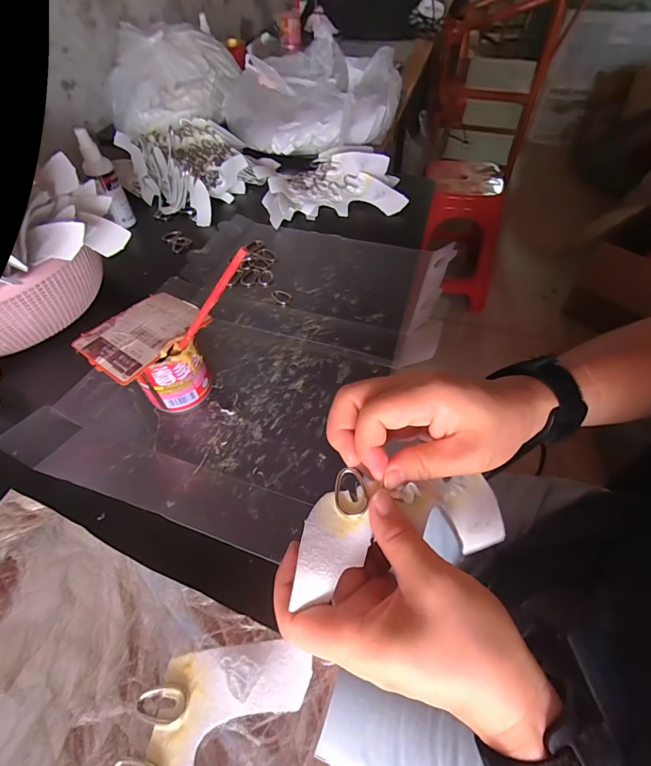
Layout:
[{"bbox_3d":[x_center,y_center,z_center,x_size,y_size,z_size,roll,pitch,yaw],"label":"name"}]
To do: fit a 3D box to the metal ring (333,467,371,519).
[{"bbox_3d":[0.015,0.062,0.220,0.020,0.004,0.028,0,52,3],"label":"metal ring"}]

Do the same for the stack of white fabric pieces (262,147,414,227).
[{"bbox_3d":[0.009,-0.324,0.617,0.219,0.050,0.170,-11,52,-6],"label":"stack of white fabric pieces"}]

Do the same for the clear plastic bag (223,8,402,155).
[{"bbox_3d":[-0.023,-0.538,0.718,0.302,0.095,0.259,13,54,13],"label":"clear plastic bag"}]

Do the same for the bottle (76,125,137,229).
[{"bbox_3d":[-0.314,-0.288,0.550,0.027,0.122,0.034,37,62,27],"label":"bottle"}]

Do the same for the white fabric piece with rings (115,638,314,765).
[{"bbox_3d":[-0.094,0.240,0.207,0.078,0.009,0.208,23,57,19],"label":"white fabric piece with rings"}]

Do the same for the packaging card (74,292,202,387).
[{"bbox_3d":[-0.167,-0.048,0.353,0.075,0.005,0.099,29,59,23],"label":"packaging card"}]

